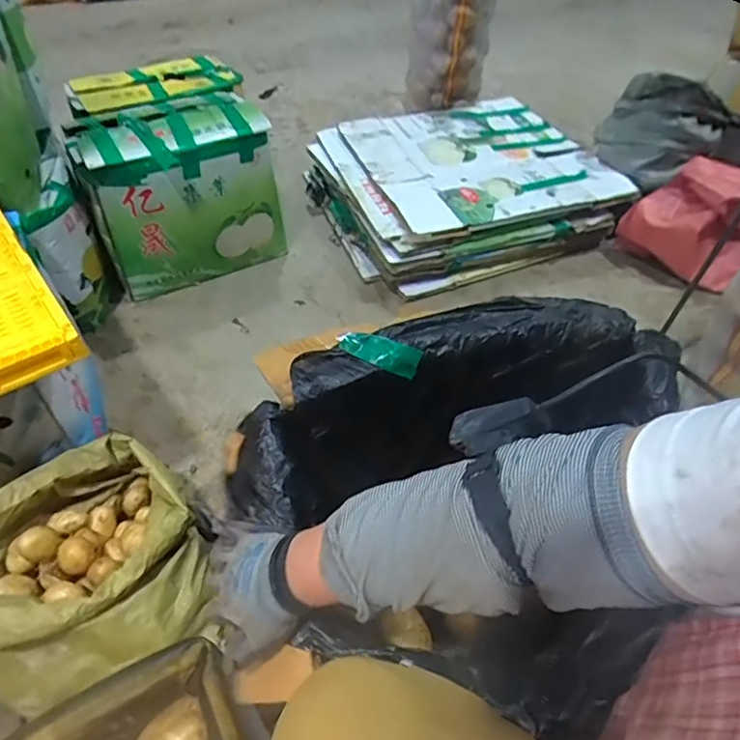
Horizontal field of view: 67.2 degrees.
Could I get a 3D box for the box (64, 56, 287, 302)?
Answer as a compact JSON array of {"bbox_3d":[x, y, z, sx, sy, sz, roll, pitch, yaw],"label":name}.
[{"bbox_3d":[-0.541,-0.577,1.580,0.428,0.393,0.686,-16,46,-14],"label":"box"}]

